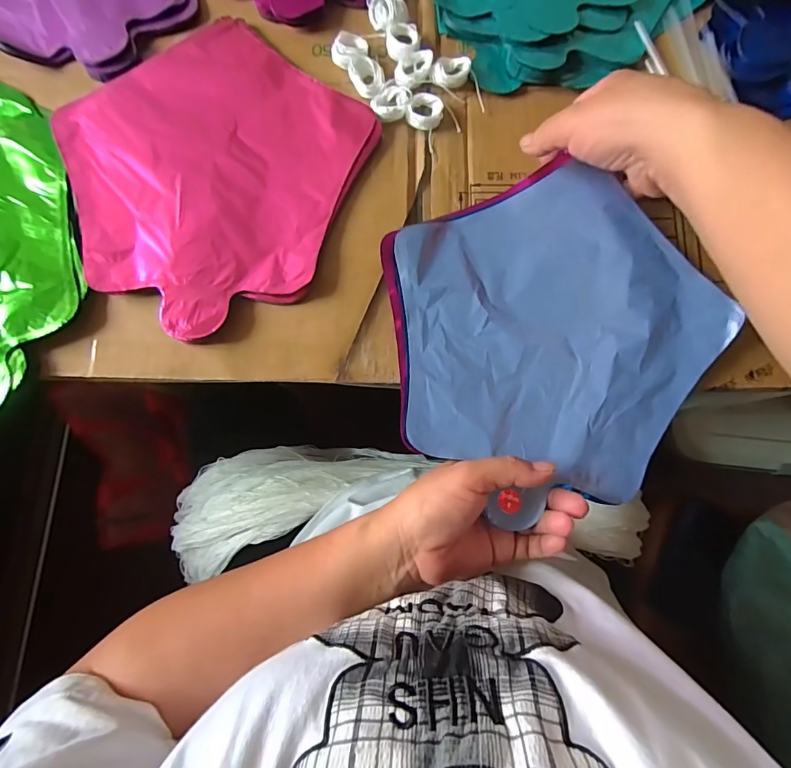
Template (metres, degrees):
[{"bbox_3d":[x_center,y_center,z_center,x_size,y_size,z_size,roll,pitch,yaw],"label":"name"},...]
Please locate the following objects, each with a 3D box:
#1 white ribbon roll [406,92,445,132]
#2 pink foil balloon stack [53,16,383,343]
[{"bbox_3d":[0.023,-0.215,0.351,0.028,0.012,0.024,13,79,3],"label":"white ribbon roll"},{"bbox_3d":[-0.145,-0.165,0.341,0.231,0.009,0.223,35,80,8],"label":"pink foil balloon stack"}]

